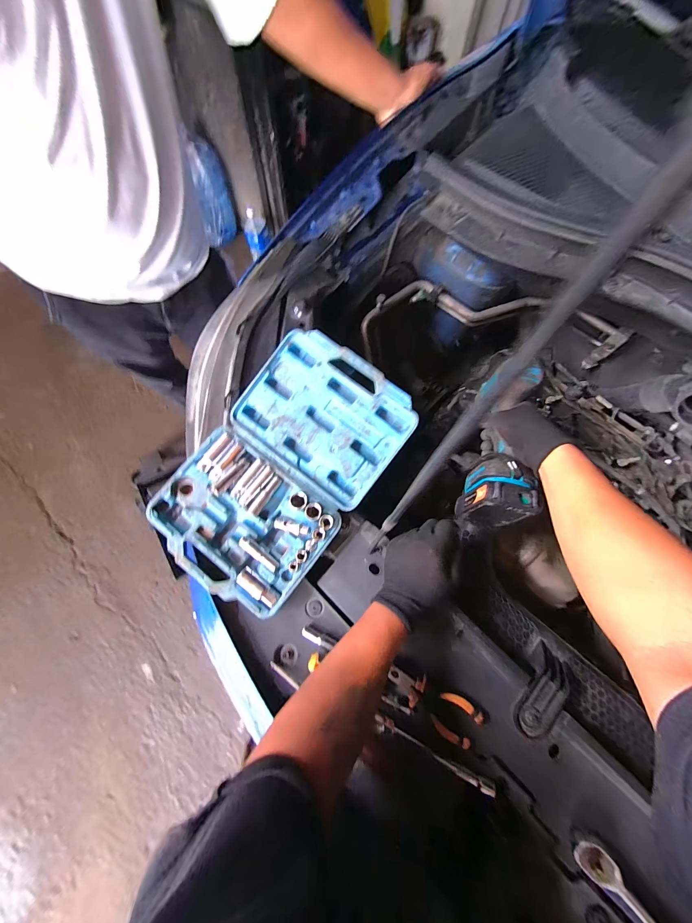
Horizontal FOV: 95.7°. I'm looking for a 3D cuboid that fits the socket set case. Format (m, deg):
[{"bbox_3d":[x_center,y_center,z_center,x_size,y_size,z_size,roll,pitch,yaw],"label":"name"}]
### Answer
[{"bbox_3d":[-0.095,0.004,0.459,0.242,0.086,0.369,37,74,10],"label":"socket set case"}]

